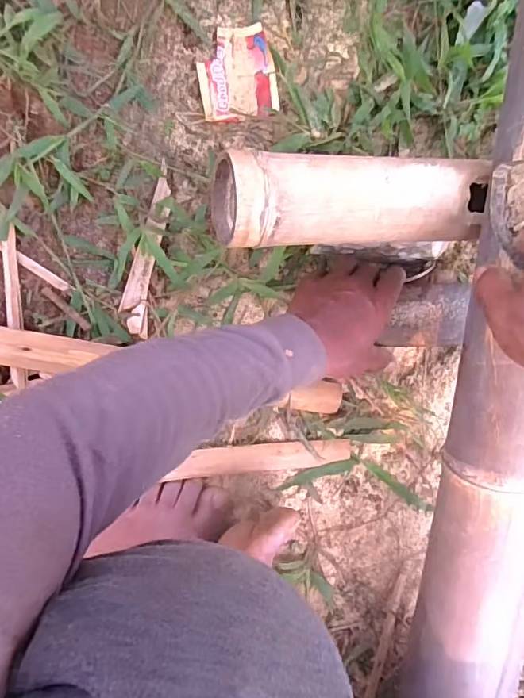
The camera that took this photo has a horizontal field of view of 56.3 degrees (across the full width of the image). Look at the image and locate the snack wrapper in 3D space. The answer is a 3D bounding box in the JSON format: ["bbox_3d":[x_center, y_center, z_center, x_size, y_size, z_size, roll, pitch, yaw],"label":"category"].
[{"bbox_3d":[-0.026,-0.271,0.486,0.074,0.018,0.084,-11,92,-9],"label":"snack wrapper"}]

